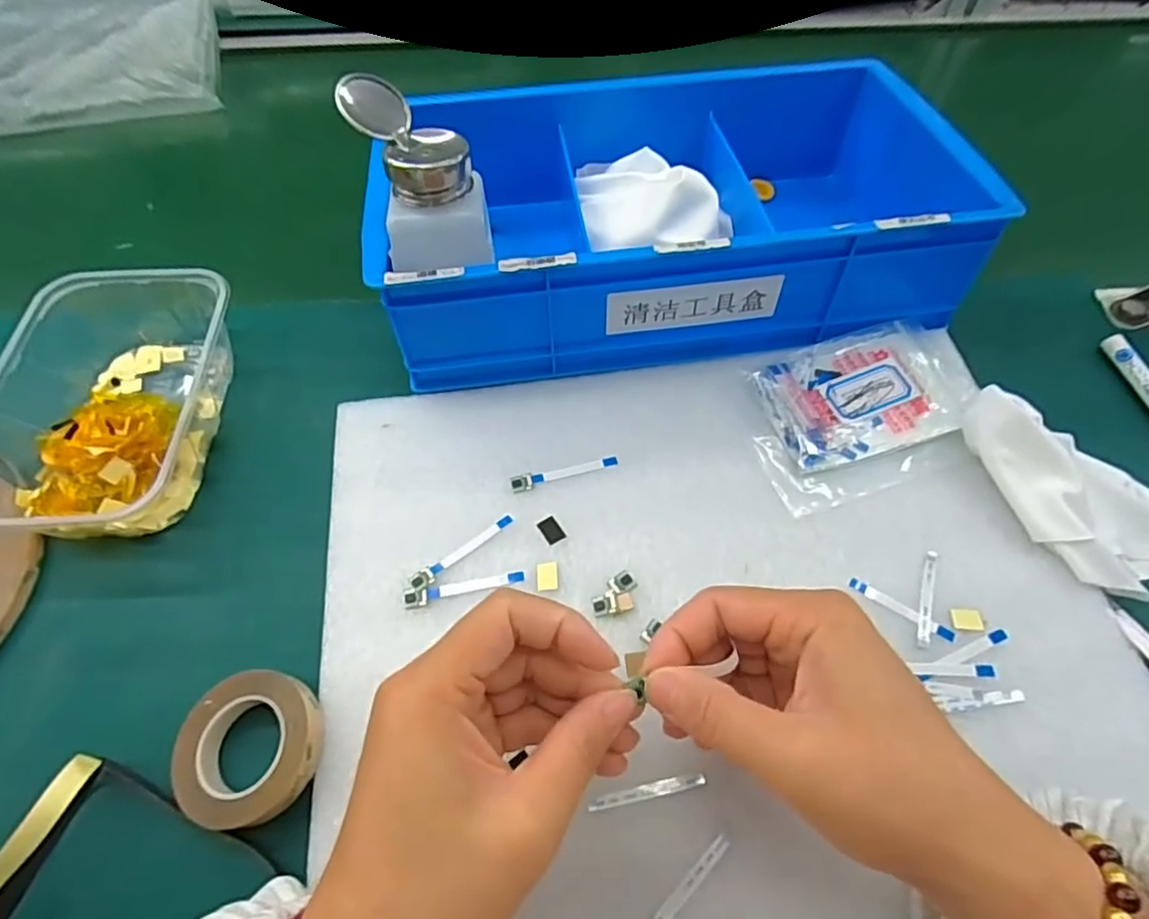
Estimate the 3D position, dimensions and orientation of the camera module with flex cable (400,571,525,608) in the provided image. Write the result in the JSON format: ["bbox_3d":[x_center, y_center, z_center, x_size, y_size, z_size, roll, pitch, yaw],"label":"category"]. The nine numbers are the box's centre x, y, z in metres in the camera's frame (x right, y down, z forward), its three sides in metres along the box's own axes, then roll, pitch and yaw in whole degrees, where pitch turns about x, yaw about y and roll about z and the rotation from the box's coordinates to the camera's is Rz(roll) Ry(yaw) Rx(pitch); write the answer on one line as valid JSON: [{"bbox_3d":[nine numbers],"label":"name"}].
[{"bbox_3d":[-0.055,0.065,0.315,0.059,0.005,0.009,-9,59,-4],"label":"camera module with flex cable"}]

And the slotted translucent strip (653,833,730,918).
[{"bbox_3d":[0.045,0.169,0.249,0.046,0.004,0.006,-39,65,-19],"label":"slotted translucent strip"}]

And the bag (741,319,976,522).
[{"bbox_3d":[0.168,-0.031,0.360,0.140,0.011,0.097,-17,60,-8],"label":"bag"}]

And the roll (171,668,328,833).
[{"bbox_3d":[-0.143,0.126,0.278,0.060,0.017,0.063,-1,59,1],"label":"roll"}]

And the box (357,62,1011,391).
[{"bbox_3d":[0.059,-0.172,0.406,0.346,0.083,0.210,-8,59,-3],"label":"box"}]

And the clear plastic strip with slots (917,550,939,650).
[{"bbox_3d":[0.172,0.067,0.305,0.006,0.004,0.051,17,61,12],"label":"clear plastic strip with slots"}]

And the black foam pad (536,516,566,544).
[{"bbox_3d":[-0.012,0.037,0.331,0.010,0.004,0.015,-29,63,-14],"label":"black foam pad"}]

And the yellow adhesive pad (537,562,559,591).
[{"bbox_3d":[-0.013,0.058,0.316,0.010,0.004,0.015,-3,59,0],"label":"yellow adhesive pad"}]

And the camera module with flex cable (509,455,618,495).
[{"bbox_3d":[-0.006,0.006,0.347,0.060,0.004,0.010,-16,60,-7],"label":"camera module with flex cable"}]

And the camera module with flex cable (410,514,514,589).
[{"bbox_3d":[-0.058,0.047,0.324,0.060,0.004,0.008,-36,64,-18],"label":"camera module with flex cable"}]

